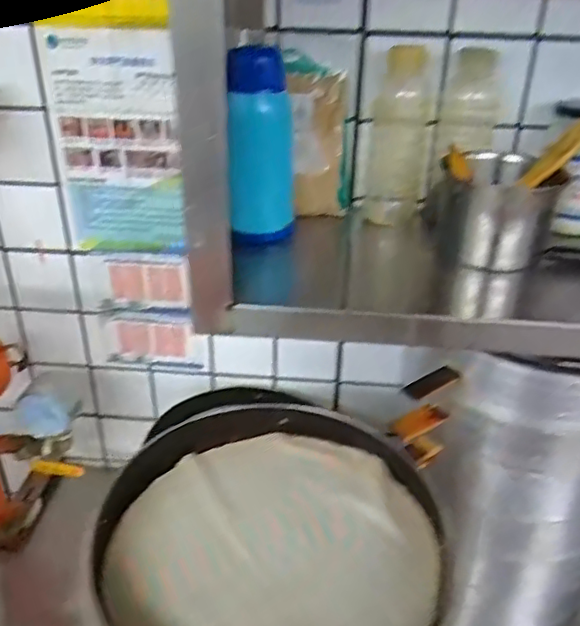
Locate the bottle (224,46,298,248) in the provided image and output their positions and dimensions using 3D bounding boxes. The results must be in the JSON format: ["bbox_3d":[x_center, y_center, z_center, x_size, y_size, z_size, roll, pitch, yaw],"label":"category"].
[{"bbox_3d":[-0.029,-0.190,0.689,0.083,0.199,0.083,1,29,-1],"label":"bottle"}]

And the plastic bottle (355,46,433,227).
[{"bbox_3d":[0.139,-0.230,0.772,0.093,0.203,0.111,6,29,8],"label":"plastic bottle"}]

